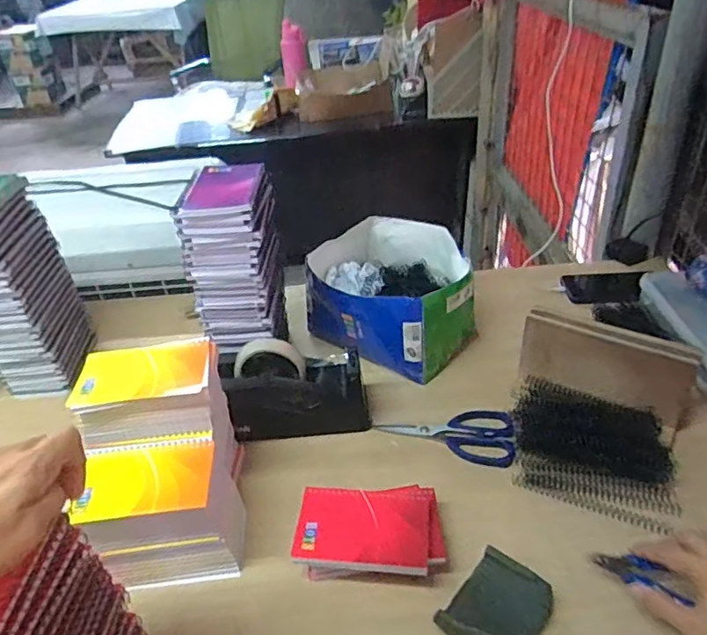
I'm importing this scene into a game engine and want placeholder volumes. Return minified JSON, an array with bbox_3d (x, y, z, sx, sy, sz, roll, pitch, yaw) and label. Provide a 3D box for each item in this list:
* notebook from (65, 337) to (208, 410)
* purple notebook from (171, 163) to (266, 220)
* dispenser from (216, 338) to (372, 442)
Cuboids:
[{"bbox_3d":[-0.215,0.056,0.566,0.133,0.012,0.080,-9,36,-5],"label":"notebook"},{"bbox_3d":[-0.159,-0.162,0.679,0.093,0.013,0.120,-5,40,8],"label":"purple notebook"},{"bbox_3d":[-0.074,0.086,0.695,0.178,0.104,0.084,-9,36,-5],"label":"dispenser"}]

